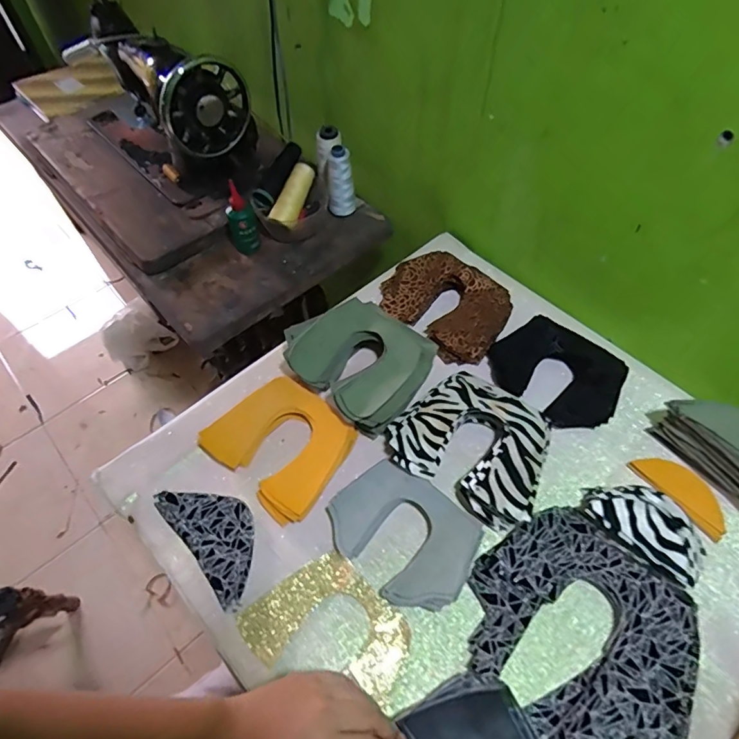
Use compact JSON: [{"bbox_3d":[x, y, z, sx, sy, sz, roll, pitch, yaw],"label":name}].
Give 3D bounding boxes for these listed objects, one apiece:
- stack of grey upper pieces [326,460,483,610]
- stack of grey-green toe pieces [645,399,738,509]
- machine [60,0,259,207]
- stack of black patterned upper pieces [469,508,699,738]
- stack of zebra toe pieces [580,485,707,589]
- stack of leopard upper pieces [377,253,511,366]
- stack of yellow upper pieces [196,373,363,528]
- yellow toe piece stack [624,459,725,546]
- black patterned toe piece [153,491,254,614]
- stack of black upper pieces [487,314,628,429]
[{"bbox_3d":[0.035,0.177,0.526,0.156,0.031,0.114,35,64,23],"label":"stack of grey upper pieces"},{"bbox_3d":[0.396,0.086,0.546,0.049,0.075,0.125,-31,61,-18],"label":"stack of grey-green toe pieces"},{"bbox_3d":[-0.329,-0.442,0.809,0.137,0.209,0.352,-40,64,-22],"label":"machine"},{"bbox_3d":[0.201,0.250,0.471,0.181,0.032,0.200,-39,63,-21],"label":"stack of black patterned upper pieces"},{"bbox_3d":[0.293,0.168,0.518,0.070,0.042,0.120,-37,63,-21],"label":"stack of zebra toe pieces"},{"bbox_3d":[0.110,-0.096,0.698,0.175,0.047,0.141,34,64,22],"label":"stack of leopard upper pieces"},{"bbox_3d":[-0.104,0.088,0.588,0.159,0.031,0.137,36,64,23],"label":"stack of yellow upper pieces"},{"bbox_3d":[0.357,0.137,0.552,0.048,0.011,0.109,-30,60,-17],"label":"yellow toe piece stack"},{"bbox_3d":[-0.166,0.180,0.536,0.072,0.022,0.147,-37,63,-21],"label":"black patterned toe piece"},{"bbox_3d":[0.241,0.004,0.629,0.122,0.046,0.165,-40,64,-22],"label":"stack of black upper pieces"}]

